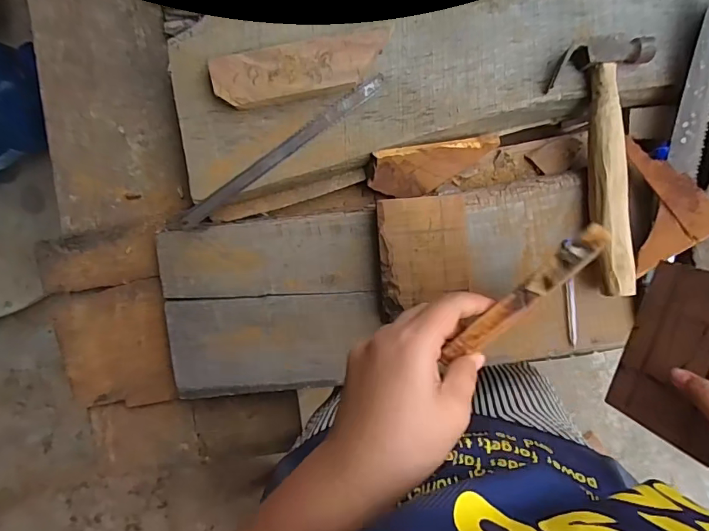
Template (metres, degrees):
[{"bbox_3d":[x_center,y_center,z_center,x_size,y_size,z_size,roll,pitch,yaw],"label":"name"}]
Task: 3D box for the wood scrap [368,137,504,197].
[{"bbox_3d":[0.097,-0.124,0.575,0.156,0.020,0.070,-14,135,1],"label":"wood scrap"}]

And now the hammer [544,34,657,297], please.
[{"bbox_3d":[0.297,-0.114,0.541,0.106,0.026,0.294,-4,93,5],"label":"hammer"}]

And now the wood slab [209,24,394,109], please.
[{"bbox_3d":[-0.061,-0.235,0.546,0.210,0.025,0.060,-13,92,6],"label":"wood slab"}]

